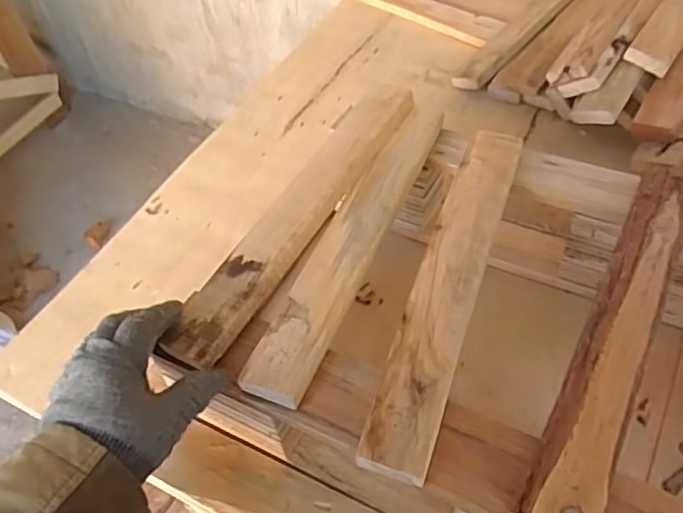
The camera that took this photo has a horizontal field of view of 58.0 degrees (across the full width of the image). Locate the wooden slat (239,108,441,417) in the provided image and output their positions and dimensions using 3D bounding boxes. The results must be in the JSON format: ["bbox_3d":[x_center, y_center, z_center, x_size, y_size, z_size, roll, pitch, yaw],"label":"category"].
[{"bbox_3d":[0.014,-0.022,0.547,0.049,0.016,0.341,16,54,19],"label":"wooden slat"}]

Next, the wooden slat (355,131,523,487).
[{"bbox_3d":[0.091,0.015,0.506,0.051,0.015,0.343,14,53,17],"label":"wooden slat"}]

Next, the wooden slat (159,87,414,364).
[{"bbox_3d":[-0.035,-0.045,0.558,0.054,0.018,0.344,22,58,22],"label":"wooden slat"}]

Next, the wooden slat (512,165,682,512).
[{"bbox_3d":[0.213,0.049,0.467,0.047,0.018,0.342,21,55,22],"label":"wooden slat"}]

